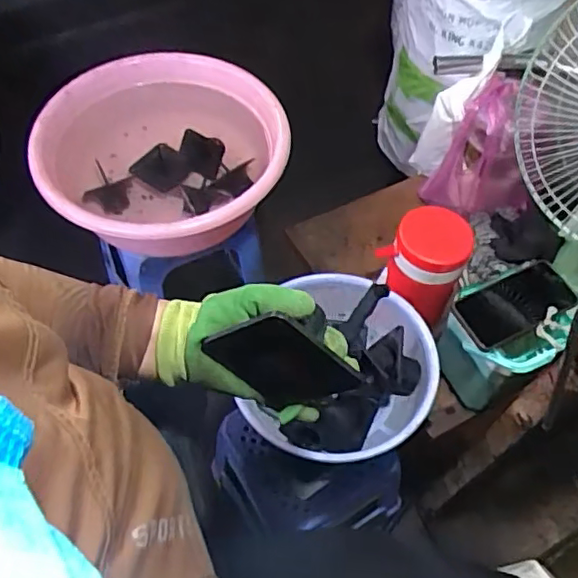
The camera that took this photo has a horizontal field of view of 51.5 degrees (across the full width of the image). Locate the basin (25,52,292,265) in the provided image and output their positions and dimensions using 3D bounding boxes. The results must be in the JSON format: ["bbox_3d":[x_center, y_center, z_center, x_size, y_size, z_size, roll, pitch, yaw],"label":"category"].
[{"bbox_3d":[-0.219,-0.242,1.058,0.413,0.145,0.414,-2,57,-4],"label":"basin"}]

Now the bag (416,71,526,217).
[{"bbox_3d":[0.322,-0.217,1.000,0.123,0.214,0.150,-17,59,-13],"label":"bag"}]

